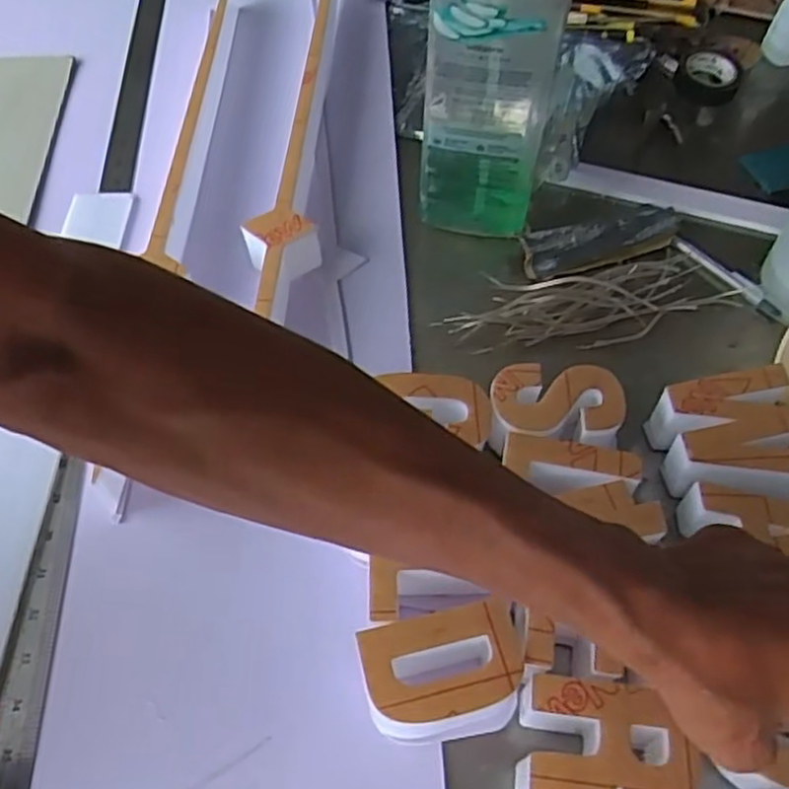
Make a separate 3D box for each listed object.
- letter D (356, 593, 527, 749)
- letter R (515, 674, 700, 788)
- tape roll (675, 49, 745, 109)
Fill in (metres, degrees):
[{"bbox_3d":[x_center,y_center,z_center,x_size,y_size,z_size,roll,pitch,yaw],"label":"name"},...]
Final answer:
[{"bbox_3d":[0.024,0.152,0.399,0.085,0.048,0.057,-8,56,-6],"label":"letter D"},{"bbox_3d":[0.107,0.184,0.384,0.081,0.046,0.056,7,56,4],"label":"letter R"},{"bbox_3d":[0.303,-0.308,0.716,0.059,0.021,0.059,0,55,-1],"label":"tape roll"}]

